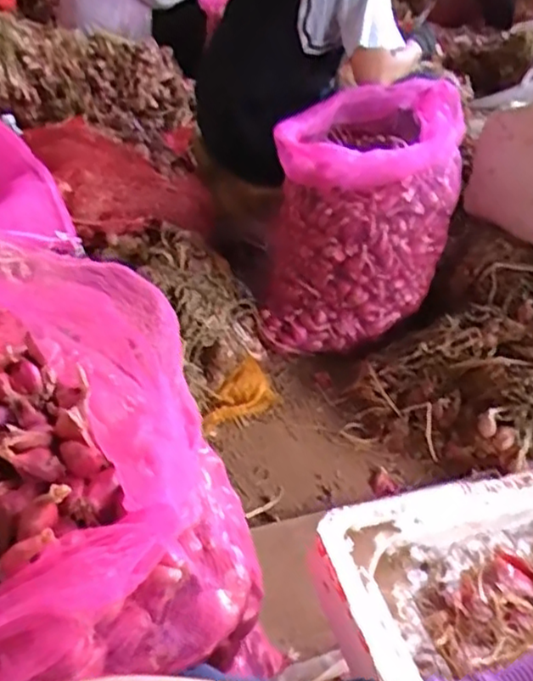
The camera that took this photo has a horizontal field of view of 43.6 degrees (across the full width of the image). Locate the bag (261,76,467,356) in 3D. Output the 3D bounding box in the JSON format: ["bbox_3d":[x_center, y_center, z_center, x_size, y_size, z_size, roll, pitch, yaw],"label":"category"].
[{"bbox_3d":[0.197,-0.253,1.365,0.339,0.405,0.389,9,37,11],"label":"bag"}]

